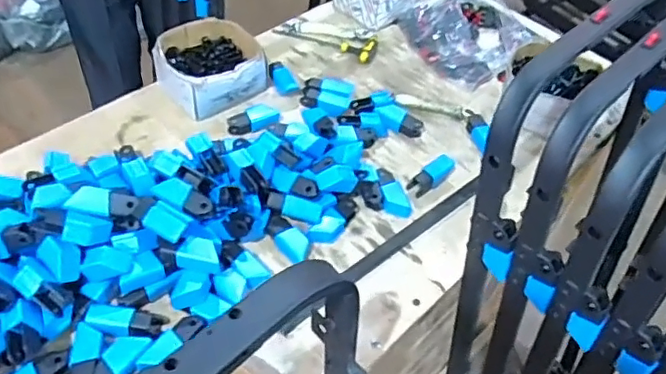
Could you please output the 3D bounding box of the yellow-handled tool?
[{"bbox_3d":[-0.015,-0.293,1.120,0.199,0.027,0.056,21,51,11],"label":"yellow-handled tool"}]

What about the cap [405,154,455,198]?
[{"bbox_3d":[0.156,-0.021,0.888,0.035,0.021,0.092,37,55,23],"label":"cap"}]

